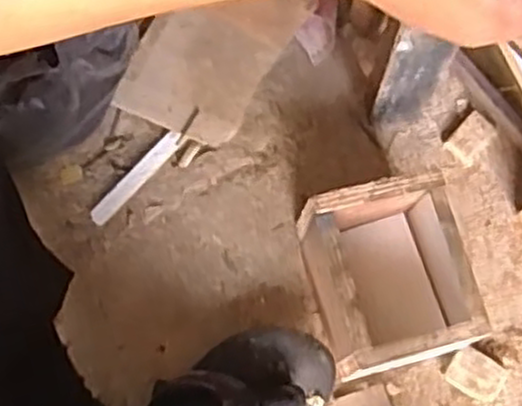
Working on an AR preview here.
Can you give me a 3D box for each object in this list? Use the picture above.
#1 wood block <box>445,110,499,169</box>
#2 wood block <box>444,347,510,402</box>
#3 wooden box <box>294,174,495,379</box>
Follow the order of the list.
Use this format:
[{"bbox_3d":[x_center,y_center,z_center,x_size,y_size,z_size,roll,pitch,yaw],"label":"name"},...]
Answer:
[{"bbox_3d":[0.226,-0.069,0.827,0.037,0.011,0.055,41,74,10],"label":"wood block"},{"bbox_3d":[0.209,0.167,0.747,0.052,0.017,0.038,29,73,6],"label":"wood block"},{"bbox_3d":[0.117,0.074,0.727,0.136,0.108,0.164,-12,73,-7],"label":"wooden box"}]

